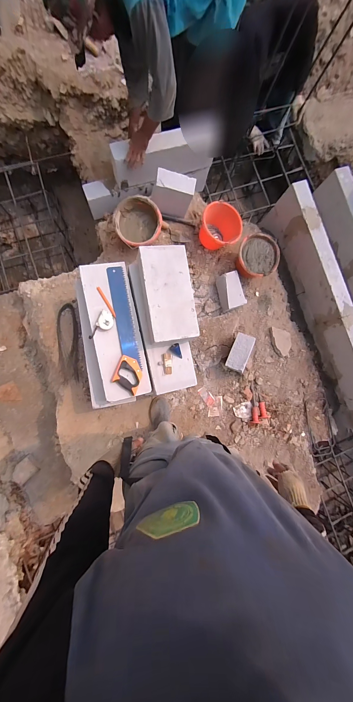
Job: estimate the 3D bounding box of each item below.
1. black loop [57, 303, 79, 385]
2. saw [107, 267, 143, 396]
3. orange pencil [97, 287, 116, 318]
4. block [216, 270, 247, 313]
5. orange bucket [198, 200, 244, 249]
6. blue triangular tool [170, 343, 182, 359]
[{"bbox_3d":[-0.561,-0.047,1.271,0.093,0.018,0.403,-5,86,-9],"label":"black loop"},{"bbox_3d":[-0.237,-0.095,1.055,0.111,0.034,0.544,-10,87,-7],"label":"saw"},{"bbox_3d":[-0.296,-0.208,1.047,0.014,0.013,0.145,-31,90,-8],"label":"orange pencil"},{"bbox_3d":[0.313,-0.338,1.400,0.128,0.101,0.202,-10,87,-9],"label":"block"},{"bbox_3d":[0.239,-0.678,1.378,0.236,0.168,0.191,29,82,-6],"label":"orange bucket"},{"bbox_3d":[-0.002,0.003,1.095,0.045,0.017,0.067,-17,88,-8],"label":"blue triangular tool"}]

